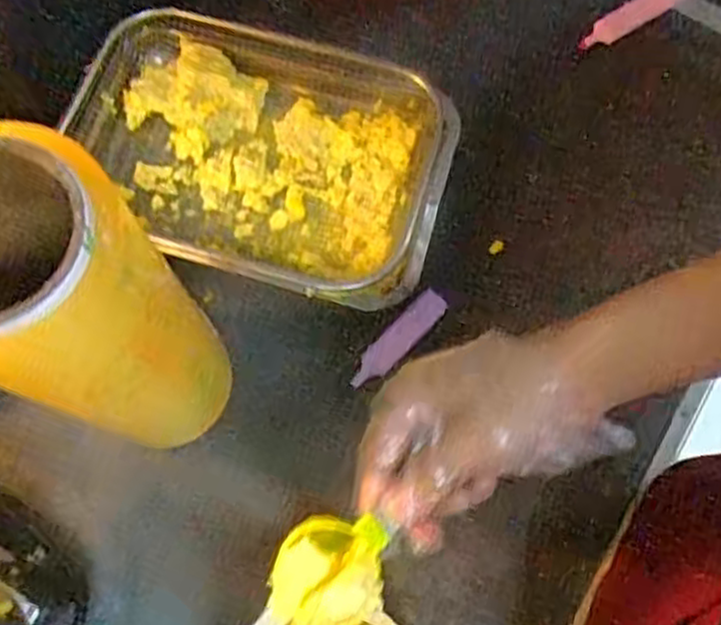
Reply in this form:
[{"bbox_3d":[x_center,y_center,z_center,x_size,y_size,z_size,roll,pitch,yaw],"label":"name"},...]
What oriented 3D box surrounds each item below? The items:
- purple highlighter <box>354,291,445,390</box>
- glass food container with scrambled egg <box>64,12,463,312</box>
[{"bbox_3d":[0.030,0.022,0.592,0.024,0.011,0.099,44,76,11],"label":"purple highlighter"},{"bbox_3d":[-0.086,-0.131,0.620,0.310,0.063,0.214,14,73,3],"label":"glass food container with scrambled egg"}]

